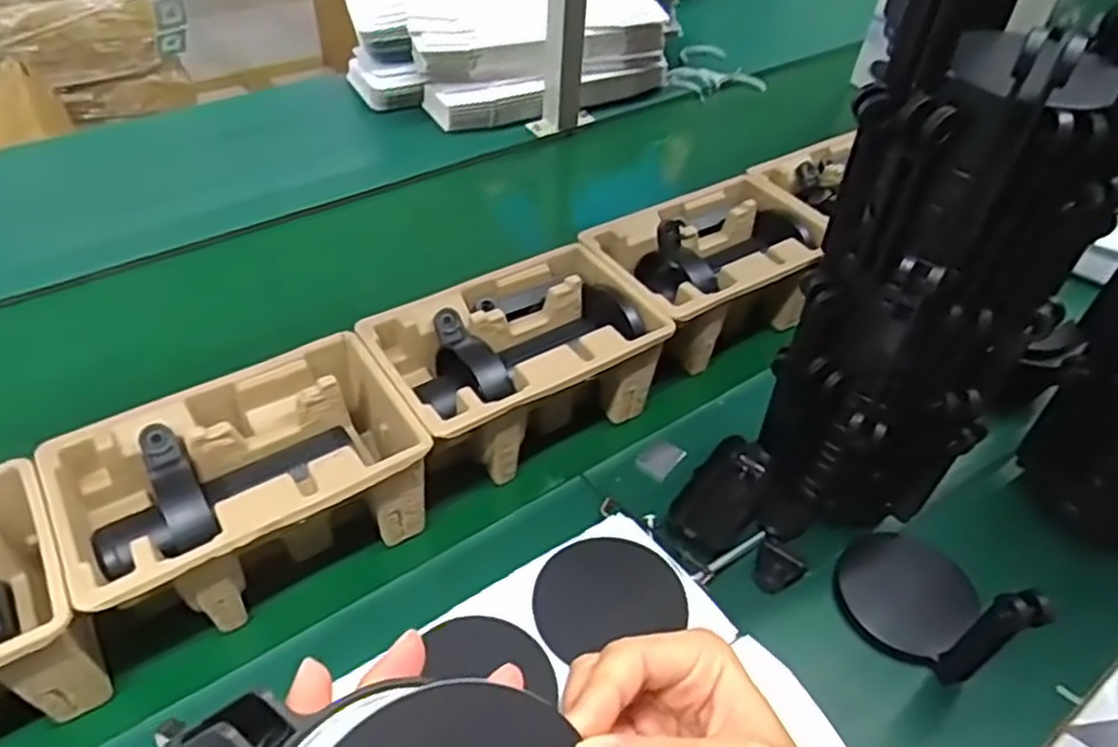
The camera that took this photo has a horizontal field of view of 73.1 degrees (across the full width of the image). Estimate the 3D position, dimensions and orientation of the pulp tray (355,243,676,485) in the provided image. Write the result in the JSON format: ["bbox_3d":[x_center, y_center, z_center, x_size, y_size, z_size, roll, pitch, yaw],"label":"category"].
[{"bbox_3d":[-0.037,-0.004,0.637,0.221,0.105,0.150,-23,46,-31],"label":"pulp tray"}]

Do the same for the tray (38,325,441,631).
[{"bbox_3d":[-0.220,0.082,0.537,0.223,0.105,0.145,-21,45,-29],"label":"tray"}]

